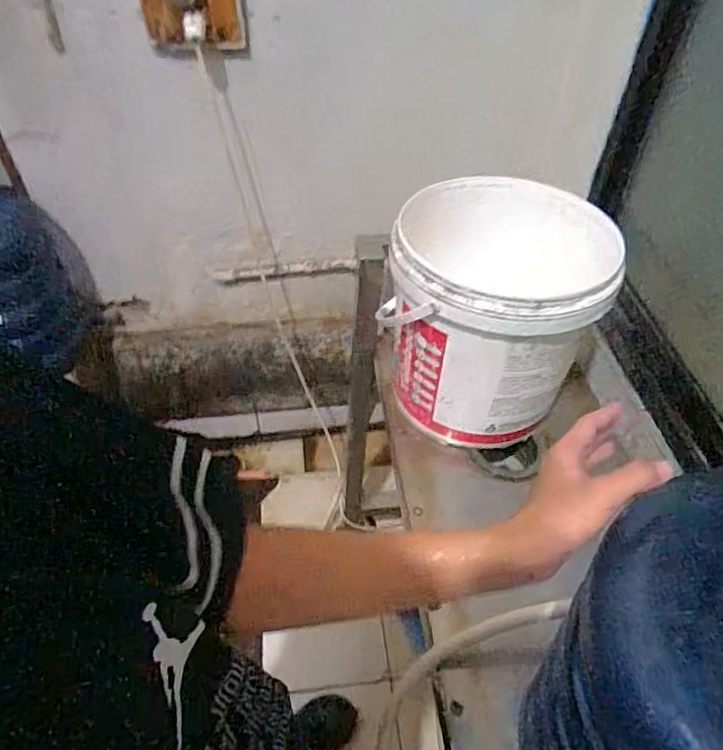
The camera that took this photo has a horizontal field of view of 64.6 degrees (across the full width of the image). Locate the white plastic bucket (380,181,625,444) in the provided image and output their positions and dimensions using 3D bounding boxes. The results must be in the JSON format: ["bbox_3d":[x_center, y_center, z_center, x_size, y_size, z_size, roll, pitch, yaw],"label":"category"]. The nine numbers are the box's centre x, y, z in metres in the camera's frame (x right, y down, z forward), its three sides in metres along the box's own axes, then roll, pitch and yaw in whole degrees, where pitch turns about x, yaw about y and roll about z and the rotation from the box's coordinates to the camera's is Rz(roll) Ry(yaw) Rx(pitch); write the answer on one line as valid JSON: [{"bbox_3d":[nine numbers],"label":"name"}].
[{"bbox_3d":[0.204,-0.102,0.901,0.329,0.286,0.331,14,48,12],"label":"white plastic bucket"}]

